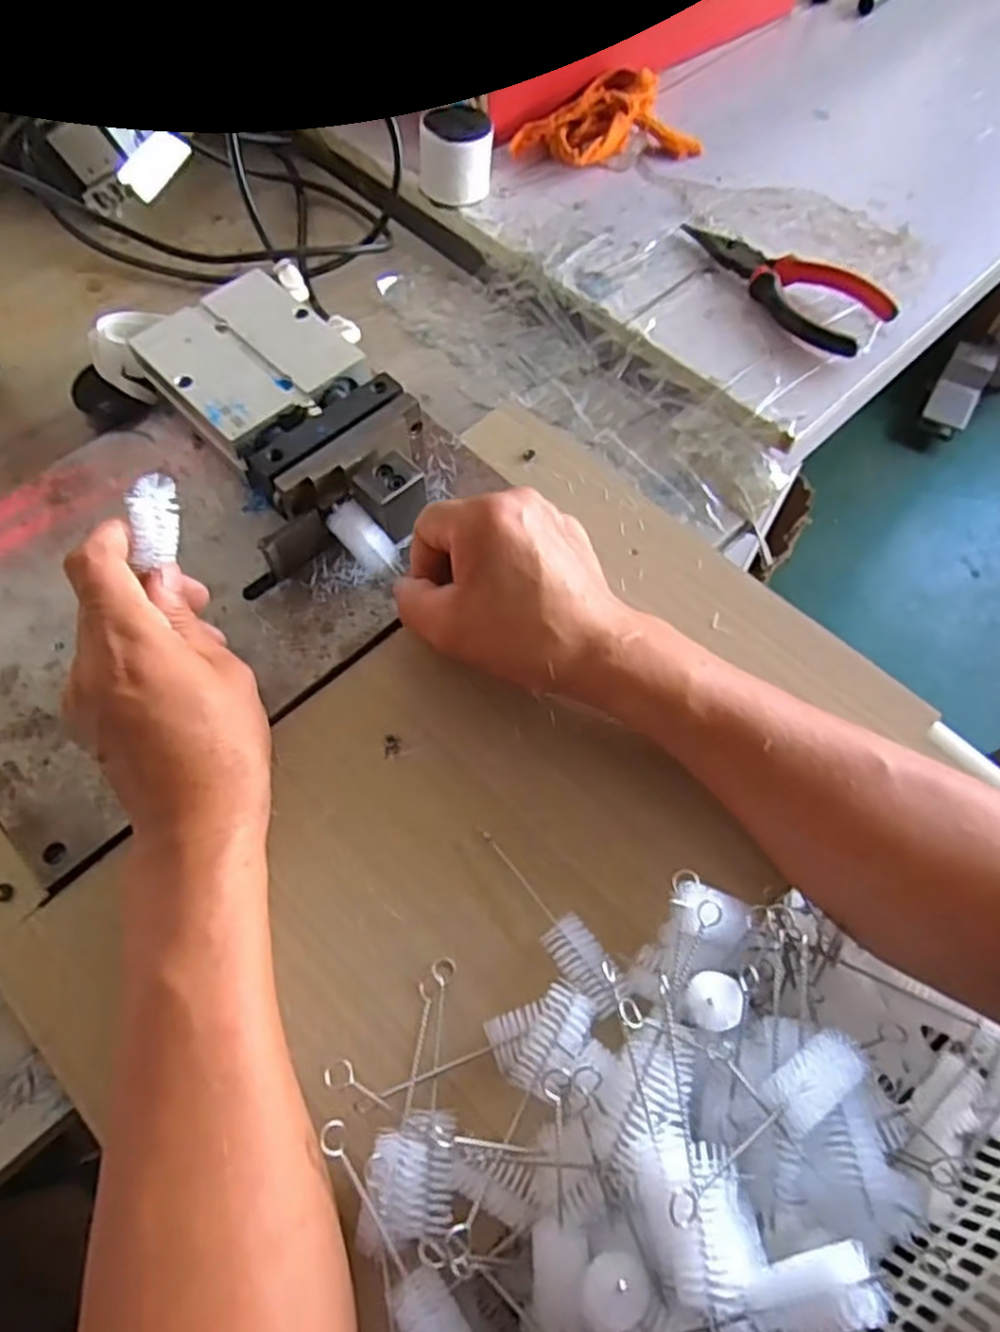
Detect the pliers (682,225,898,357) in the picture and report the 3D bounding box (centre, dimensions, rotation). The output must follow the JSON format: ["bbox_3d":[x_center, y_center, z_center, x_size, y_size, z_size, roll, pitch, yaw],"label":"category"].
[{"bbox_3d":[0.183,-0.260,0.504,0.046,0.025,0.155,-36,68,-17],"label":"pliers"}]

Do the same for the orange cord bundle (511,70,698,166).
[{"bbox_3d":[0.076,-0.418,0.583,0.136,0.025,0.082,-16,64,-8],"label":"orange cord bundle"}]

